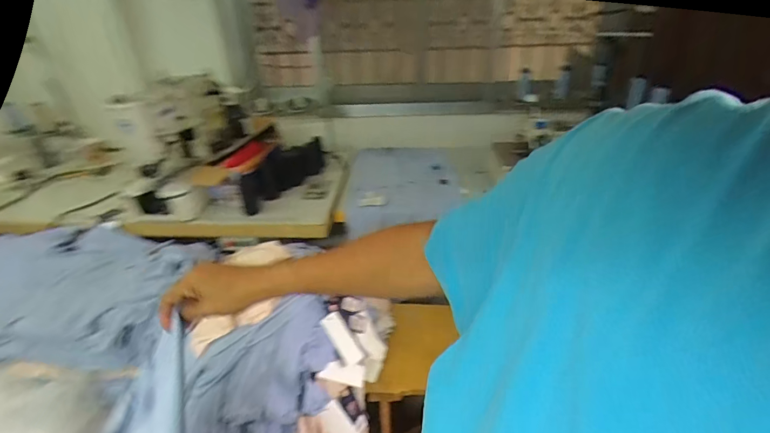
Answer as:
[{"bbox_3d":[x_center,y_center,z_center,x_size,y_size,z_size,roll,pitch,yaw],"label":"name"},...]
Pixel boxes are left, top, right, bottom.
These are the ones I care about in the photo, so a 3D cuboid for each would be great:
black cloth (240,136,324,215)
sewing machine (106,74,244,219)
[{"bbox_3d":[-0.318,-0.157,1.291,0.085,0.131,0.367,15,33,29],"label":"black cloth"},{"bbox_3d":[-0.634,-0.260,1.270,0.209,0.336,0.531,-1,28,2],"label":"sewing machine"}]

